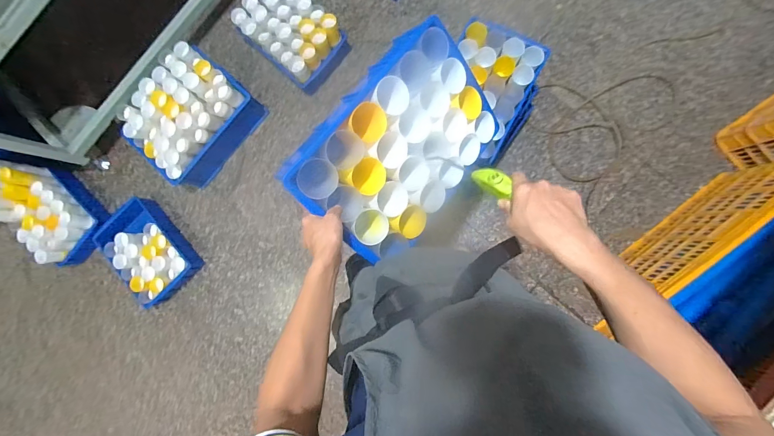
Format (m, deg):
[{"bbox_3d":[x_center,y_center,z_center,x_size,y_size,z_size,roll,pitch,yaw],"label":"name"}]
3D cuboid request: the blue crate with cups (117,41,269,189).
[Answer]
[{"bbox_3d":[-0.791,-0.405,1.350,0.338,0.227,0.467,42,94,7],"label":"blue crate with cups"}]

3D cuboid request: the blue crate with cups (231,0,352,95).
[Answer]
[{"bbox_3d":[-0.393,-0.750,1.335,0.413,0.137,0.284,43,93,7],"label":"blue crate with cups"}]

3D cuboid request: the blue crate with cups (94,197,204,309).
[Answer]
[{"bbox_3d":[-1.025,0.136,1.414,0.277,0.121,0.435,-42,83,4],"label":"blue crate with cups"}]

